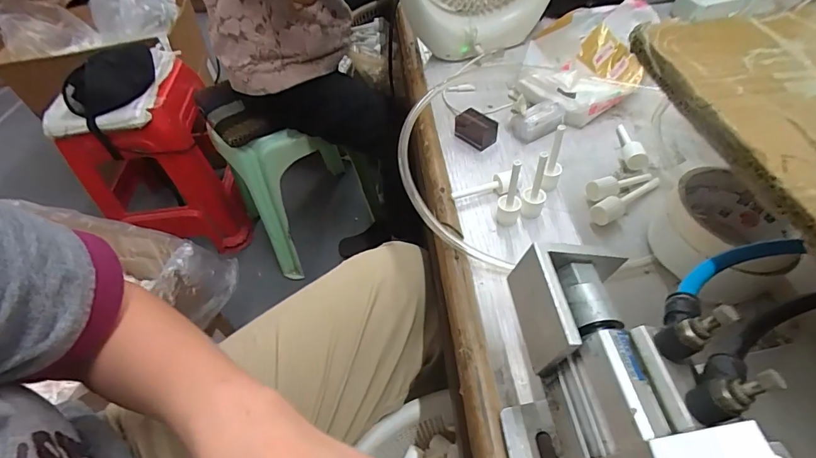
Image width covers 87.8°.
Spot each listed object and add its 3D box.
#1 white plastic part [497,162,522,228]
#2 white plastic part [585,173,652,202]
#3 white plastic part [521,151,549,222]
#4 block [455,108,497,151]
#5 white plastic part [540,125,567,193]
[{"bbox_3d":[0.083,-0.029,0.341,0.019,0.063,0.017,7,51,12],"label":"white plastic part"},{"bbox_3d":[0.184,-0.037,0.369,0.069,0.015,0.021,-14,49,-23],"label":"white plastic part"},{"bbox_3d":[0.103,-0.033,0.344,0.019,0.061,0.018,11,52,15],"label":"white plastic part"},{"bbox_3d":[0.069,-0.102,0.430,0.026,0.022,0.040,-33,54,-20],"label":"block"},{"bbox_3d":[0.126,-0.059,0.361,0.013,0.062,0.016,15,54,18],"label":"white plastic part"}]

